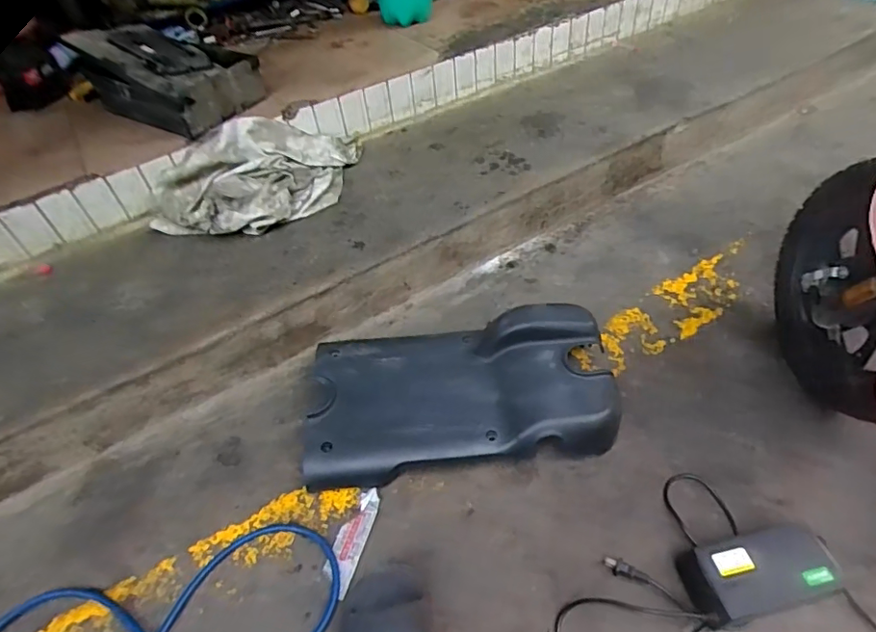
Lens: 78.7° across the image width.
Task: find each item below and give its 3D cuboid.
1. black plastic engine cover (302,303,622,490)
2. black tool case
[{"bbox_3d":[0.029,0.114,0.860,0.480,0.116,0.247,-6,48,1],"label":"black plastic engine cover"},{"bbox_3d":[-0.507,-0.473,1.043,0.272,0.140,0.203,22,54,24],"label":"black tool case"}]

